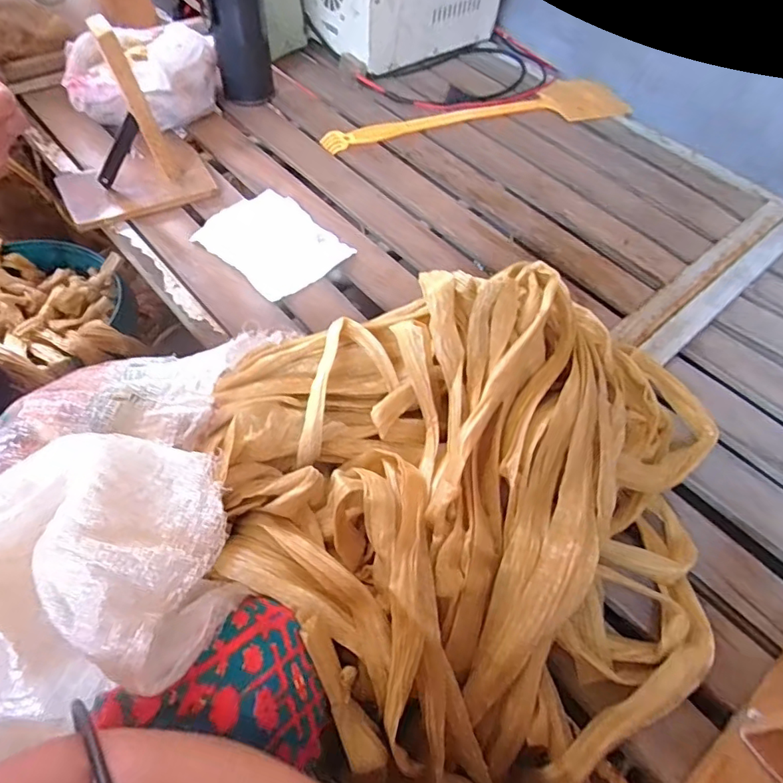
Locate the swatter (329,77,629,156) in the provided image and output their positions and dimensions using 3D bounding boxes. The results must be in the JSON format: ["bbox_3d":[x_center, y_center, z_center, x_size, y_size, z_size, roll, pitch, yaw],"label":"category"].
[{"bbox_3d":[0.150,-0.438,0.794,0.529,0.011,0.119,-17,60,-15],"label":"swatter"}]

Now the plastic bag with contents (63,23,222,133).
[{"bbox_3d":[-0.360,-0.448,0.707,0.189,0.090,0.158,11,57,2],"label":"plastic bag with contents"}]

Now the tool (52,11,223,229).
[{"bbox_3d":[-0.314,-0.303,0.569,0.173,0.171,0.113,-21,61,-17],"label":"tool"}]

